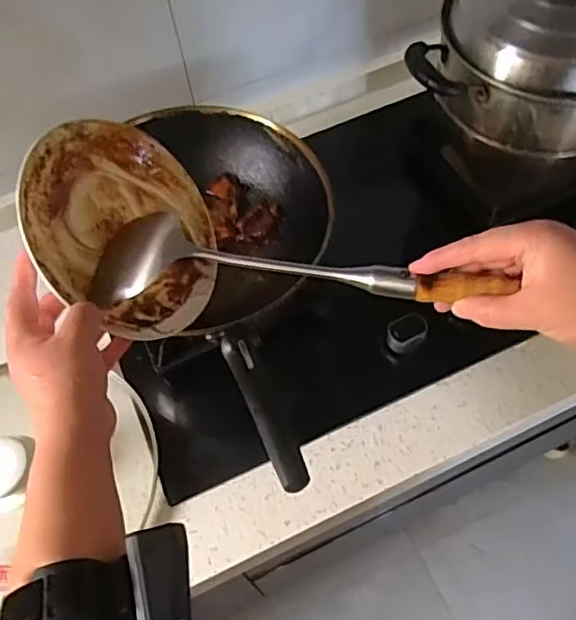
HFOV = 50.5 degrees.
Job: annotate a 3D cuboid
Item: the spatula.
[{"bbox_3d":[-0.001,-0.033,0.479,0.329,0.033,0.082,5,60,13],"label":"spatula"}]

